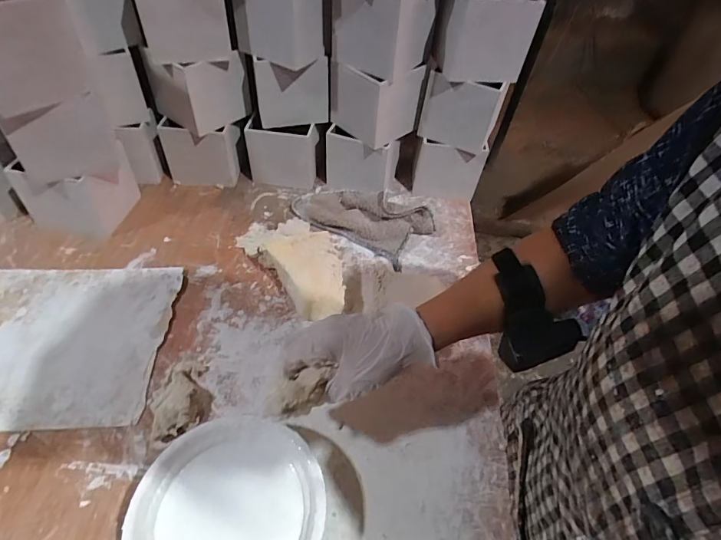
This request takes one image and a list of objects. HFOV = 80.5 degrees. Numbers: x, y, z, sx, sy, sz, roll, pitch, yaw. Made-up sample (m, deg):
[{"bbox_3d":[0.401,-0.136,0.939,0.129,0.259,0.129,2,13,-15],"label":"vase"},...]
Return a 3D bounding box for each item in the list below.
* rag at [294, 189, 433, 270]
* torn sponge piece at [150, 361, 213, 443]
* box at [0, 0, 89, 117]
[{"bbox_3d":[-0.002,-0.096,0.698,0.223,0.067,0.101,27,52,17],"label":"rag"},{"bbox_3d":[-0.211,0.144,0.495,0.062,0.029,0.092,-11,51,-14],"label":"torn sponge piece"},{"bbox_3d":[-0.405,-0.272,0.496,0.124,0.110,0.121,39,57,25],"label":"box"}]

